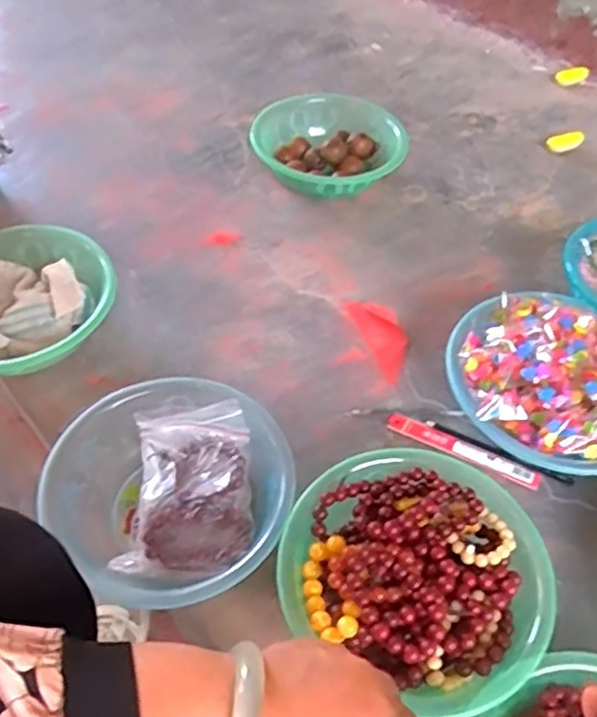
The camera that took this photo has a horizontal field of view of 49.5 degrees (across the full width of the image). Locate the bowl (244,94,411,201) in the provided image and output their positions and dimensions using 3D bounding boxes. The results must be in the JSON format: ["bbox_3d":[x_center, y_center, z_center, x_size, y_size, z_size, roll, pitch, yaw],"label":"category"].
[{"bbox_3d":[0.064,-0.347,1.036,0.220,0.087,0.217,1,51,-2],"label":"bowl"}]

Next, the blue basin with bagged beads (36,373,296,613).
[{"bbox_3d":[-0.124,0.136,0.655,0.224,0.073,0.231,1,51,-2],"label":"blue basin with bagged beads"}]

